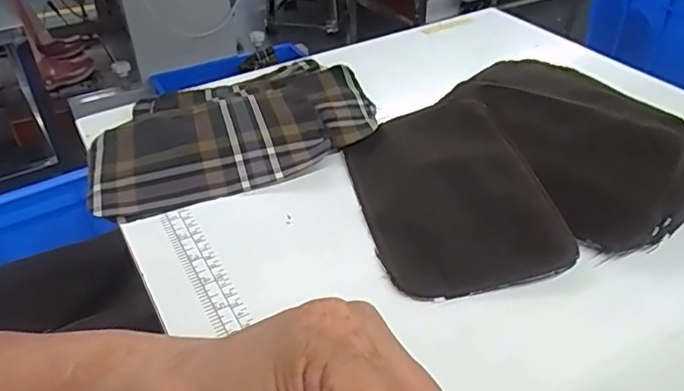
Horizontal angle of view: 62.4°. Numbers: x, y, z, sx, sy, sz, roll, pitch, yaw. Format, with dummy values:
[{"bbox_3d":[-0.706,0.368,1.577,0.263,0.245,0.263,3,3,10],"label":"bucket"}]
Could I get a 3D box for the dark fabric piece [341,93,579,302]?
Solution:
[{"bbox_3d":[0.078,-0.006,0.427,0.129,0.016,0.189,-14,48,-8],"label":"dark fabric piece"}]

